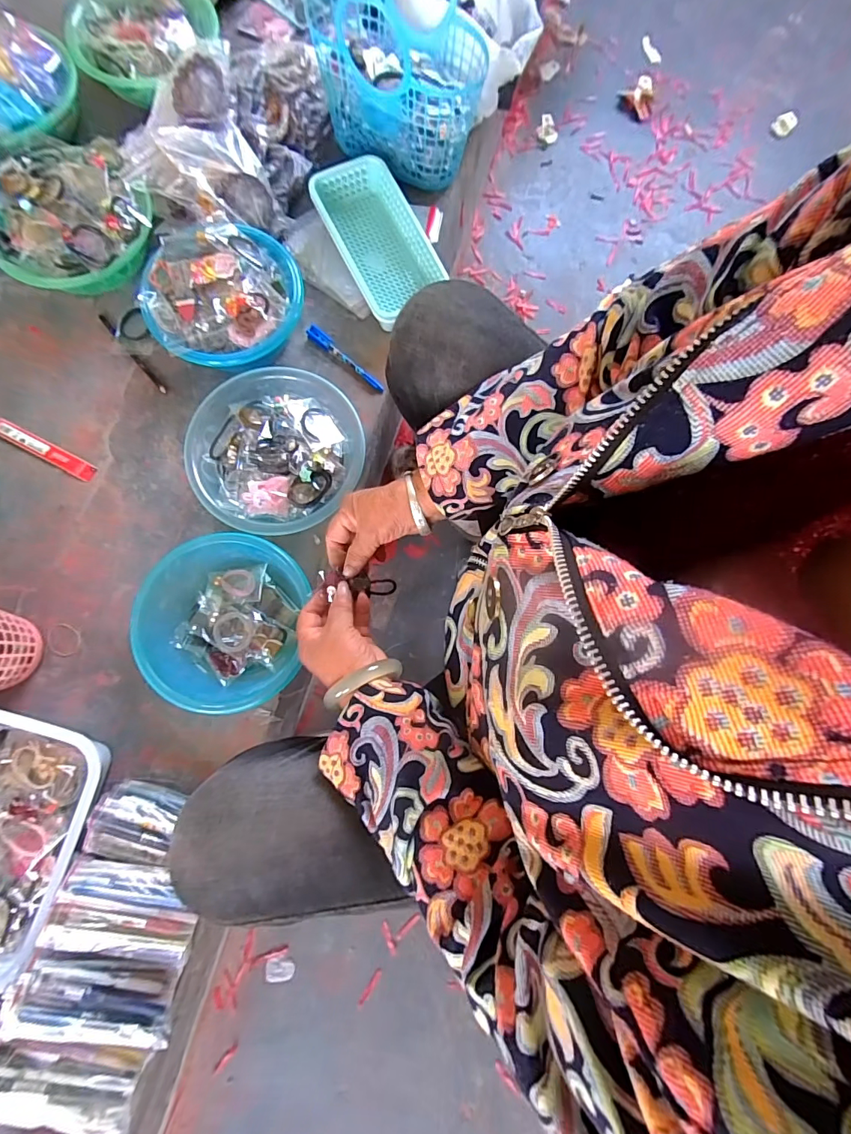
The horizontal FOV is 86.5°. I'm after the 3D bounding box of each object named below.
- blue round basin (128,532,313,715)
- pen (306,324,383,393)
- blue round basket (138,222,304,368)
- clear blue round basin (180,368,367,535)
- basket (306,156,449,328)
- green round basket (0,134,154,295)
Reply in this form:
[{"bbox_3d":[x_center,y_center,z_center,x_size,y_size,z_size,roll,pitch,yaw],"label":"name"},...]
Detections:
[{"bbox_3d":[-0.272,0.071,0.608,0.198,0.079,0.217,0,79,-1],"label":"blue round basin"},{"bbox_3d":[-0.126,-0.334,0.721,0.152,0.018,0.021,38,81,6],"label":"pen"},{"bbox_3d":[-0.305,-0.396,0.688,0.207,0.090,0.219,0,79,-1],"label":"blue round basket"},{"bbox_3d":[-0.212,-0.163,0.657,0.222,0.072,0.238,0,79,-1],"label":"clear blue round basin"},{"bbox_3d":[-0.070,-0.527,0.735,0.133,0.051,0.272,-26,81,-6],"label":"basket"},{"bbox_3d":[-0.539,-0.529,0.705,0.230,0.100,0.239,0,79,-1],"label":"green round basket"}]

